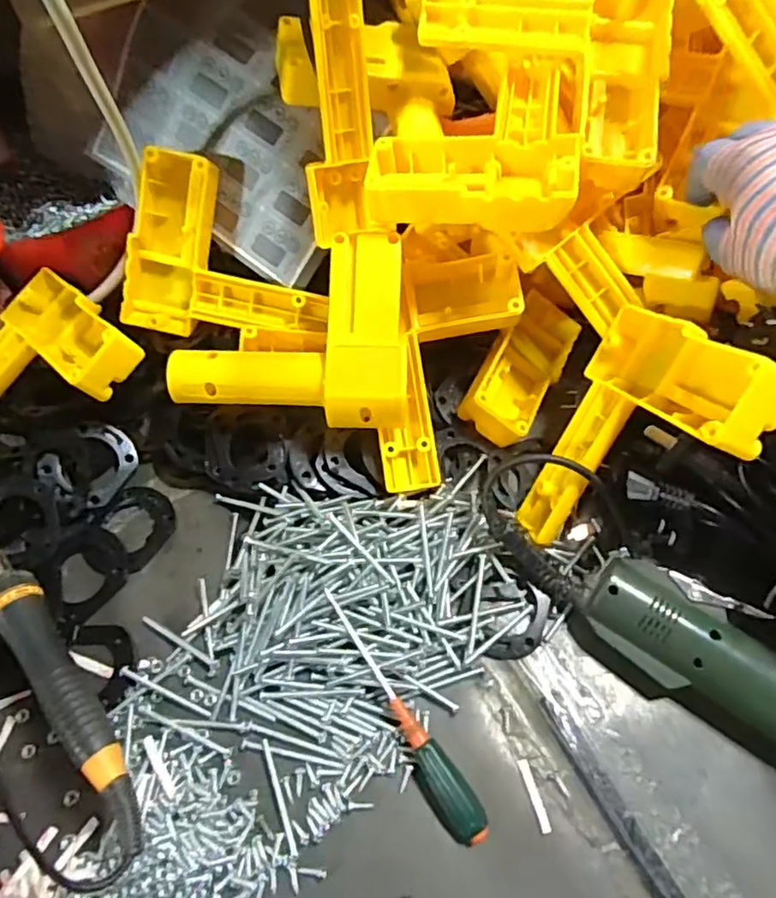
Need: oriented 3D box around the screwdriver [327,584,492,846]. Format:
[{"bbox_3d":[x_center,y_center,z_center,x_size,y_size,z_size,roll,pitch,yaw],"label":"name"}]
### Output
[{"bbox_3d":[0.005,0.142,0.322,0.020,0.019,0.140,-32,64,-15],"label":"screwdriver"}]

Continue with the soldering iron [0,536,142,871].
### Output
[{"bbox_3d":[-0.193,0.074,0.307,0.028,0.036,0.286,-35,65,-17],"label":"soldering iron"}]

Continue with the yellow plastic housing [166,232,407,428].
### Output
[{"bbox_3d":[-0.061,-0.070,0.378,0.145,0.047,0.112,-3,83,7],"label":"yellow plastic housing"}]

